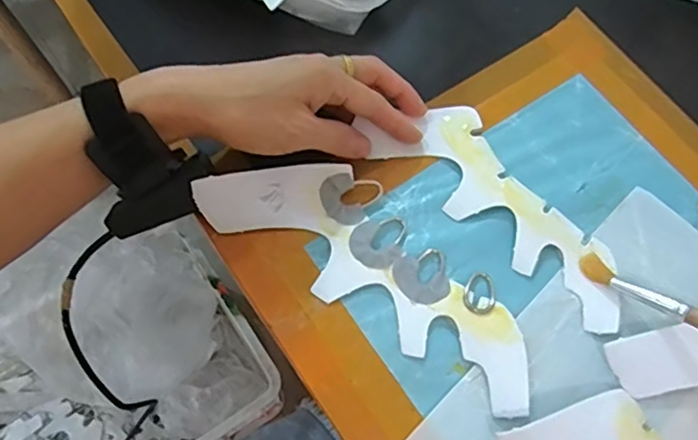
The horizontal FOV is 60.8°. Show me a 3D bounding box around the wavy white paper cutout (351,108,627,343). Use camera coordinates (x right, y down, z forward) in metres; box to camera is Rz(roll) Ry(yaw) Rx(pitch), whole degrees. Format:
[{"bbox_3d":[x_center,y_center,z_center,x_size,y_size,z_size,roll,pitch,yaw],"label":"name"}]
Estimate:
[{"bbox_3d":[0.104,-0.009,0.392,0.069,0.006,0.190,-39,74,-17],"label":"wavy white paper cutout"}]

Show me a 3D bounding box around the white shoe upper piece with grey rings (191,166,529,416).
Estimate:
[{"bbox_3d":[0.021,0.023,0.361,0.219,0.028,0.076,32,69,10],"label":"white shoe upper piece with grey rings"}]

